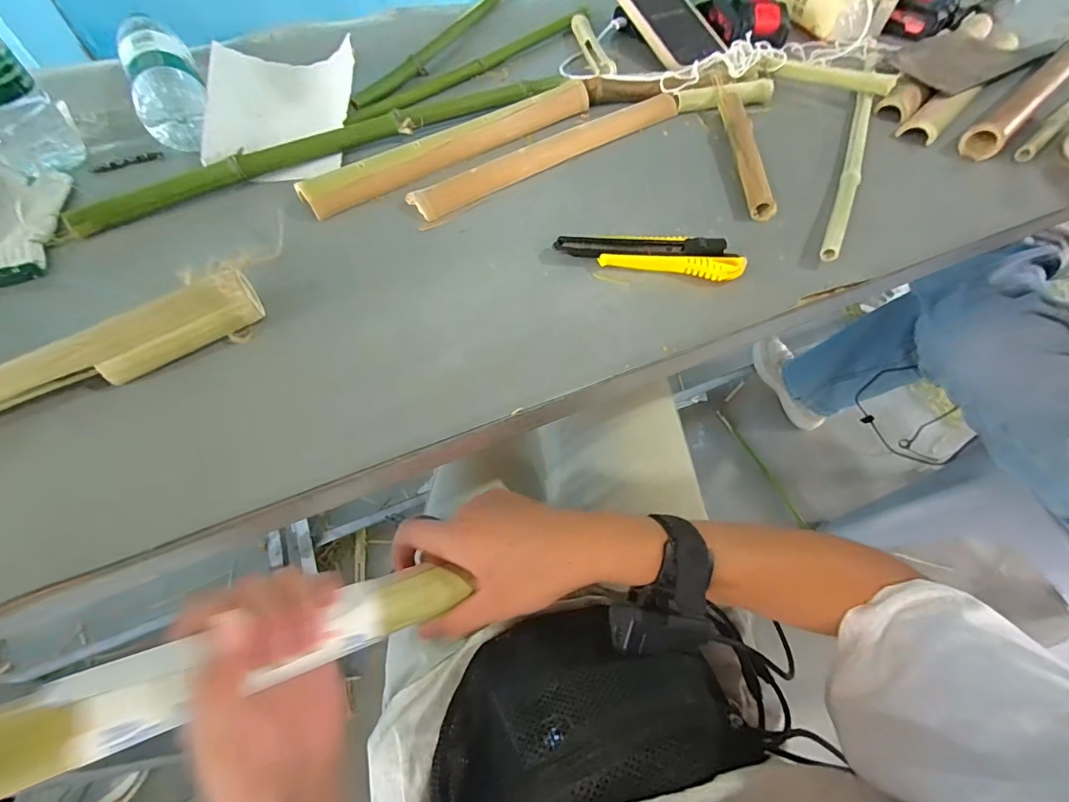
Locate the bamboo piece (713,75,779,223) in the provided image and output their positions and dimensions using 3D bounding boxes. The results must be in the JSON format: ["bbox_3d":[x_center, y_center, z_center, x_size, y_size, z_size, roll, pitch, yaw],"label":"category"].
[{"bbox_3d":[0.208,-0.261,0.454,0.023,0.025,0.217,3,59,1],"label":"bamboo piece"}]

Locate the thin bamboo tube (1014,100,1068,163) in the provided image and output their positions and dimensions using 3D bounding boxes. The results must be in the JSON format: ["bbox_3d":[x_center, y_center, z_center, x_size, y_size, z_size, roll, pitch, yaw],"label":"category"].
[{"bbox_3d":[0.642,-0.356,0.525,0.374,0.016,0.020,-35,65,-21],"label":"thin bamboo tube"}]

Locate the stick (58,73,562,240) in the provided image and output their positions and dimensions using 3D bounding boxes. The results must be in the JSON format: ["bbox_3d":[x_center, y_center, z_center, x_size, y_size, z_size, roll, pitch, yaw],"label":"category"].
[{"bbox_3d":[-0.178,-0.259,0.446,0.485,0.020,0.019,-28,64,-17],"label":"stick"}]

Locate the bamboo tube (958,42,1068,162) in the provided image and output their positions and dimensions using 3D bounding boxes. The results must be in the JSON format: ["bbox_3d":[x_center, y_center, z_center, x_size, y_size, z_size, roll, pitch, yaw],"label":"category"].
[{"bbox_3d":[0.558,-0.345,0.504,0.289,0.033,0.033,-38,67,-19],"label":"bamboo tube"}]

